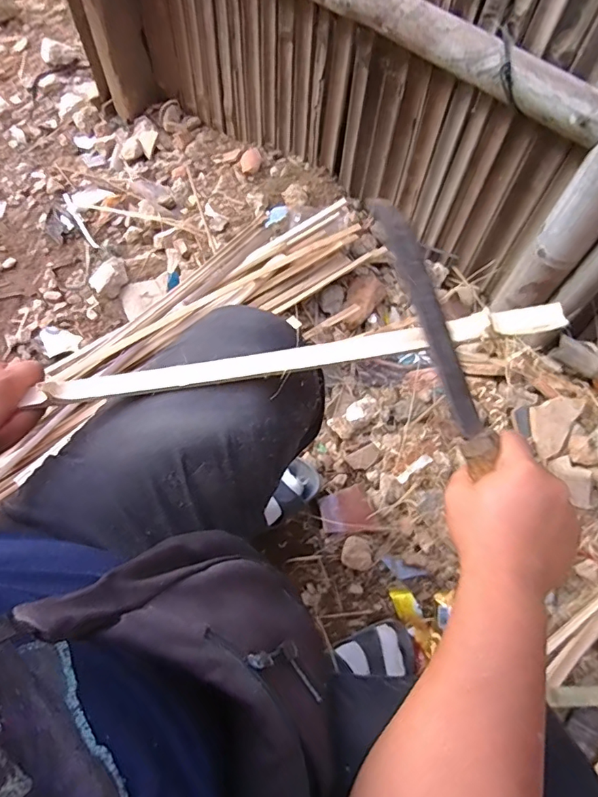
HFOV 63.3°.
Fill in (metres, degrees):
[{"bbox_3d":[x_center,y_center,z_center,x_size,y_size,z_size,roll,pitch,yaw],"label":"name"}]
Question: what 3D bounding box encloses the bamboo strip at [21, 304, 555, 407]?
[{"bbox_3d":[-0.001,-0.039,0.438,0.460,0.010,0.024,-9,67,3],"label":"bamboo strip"}]

